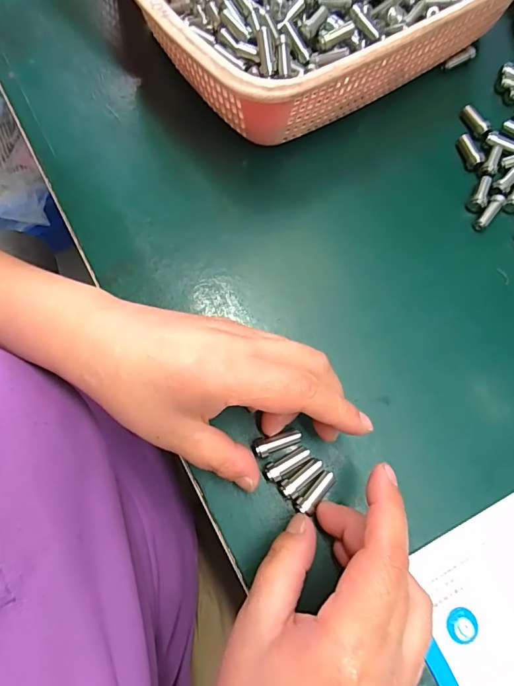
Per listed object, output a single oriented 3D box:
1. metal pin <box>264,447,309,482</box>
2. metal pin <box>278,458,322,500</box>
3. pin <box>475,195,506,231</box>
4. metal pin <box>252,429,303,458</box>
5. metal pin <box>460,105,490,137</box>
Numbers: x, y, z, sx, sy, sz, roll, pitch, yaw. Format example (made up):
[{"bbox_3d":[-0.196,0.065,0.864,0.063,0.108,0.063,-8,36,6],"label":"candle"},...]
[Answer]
[{"bbox_3d":[0.017,0.067,0.235,0.027,0.006,0.010,-29,76,-9],"label":"metal pin"},{"bbox_3d":[0.024,0.075,0.235,0.027,0.010,0.010,-40,78,-12],"label":"metal pin"},{"bbox_3d":[0.160,-0.090,0.289,0.009,0.008,0.026,39,76,10],"label":"pin"},{"bbox_3d":[0.012,0.056,0.238,0.028,0.007,0.010,-21,75,-7],"label":"metal pin"},{"bbox_3d":[0.160,-0.164,0.311,0.007,0.009,0.025,-30,76,-10],"label":"metal pin"}]

